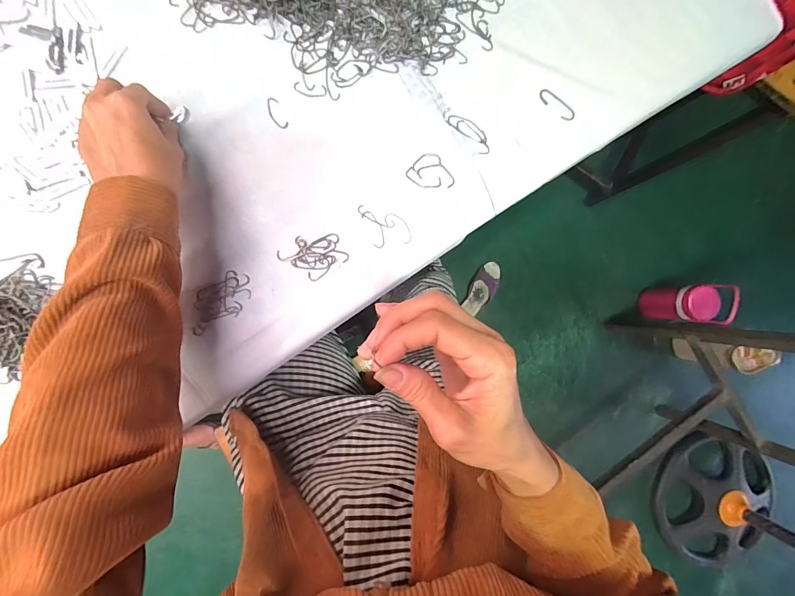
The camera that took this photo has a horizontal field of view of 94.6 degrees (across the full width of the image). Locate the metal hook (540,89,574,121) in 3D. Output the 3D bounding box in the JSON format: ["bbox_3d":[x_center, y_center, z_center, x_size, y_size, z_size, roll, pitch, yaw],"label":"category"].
[{"bbox_3d":[0.185,-0.224,0.422,0.048,0.004,0.021,34,85,-7],"label":"metal hook"}]

